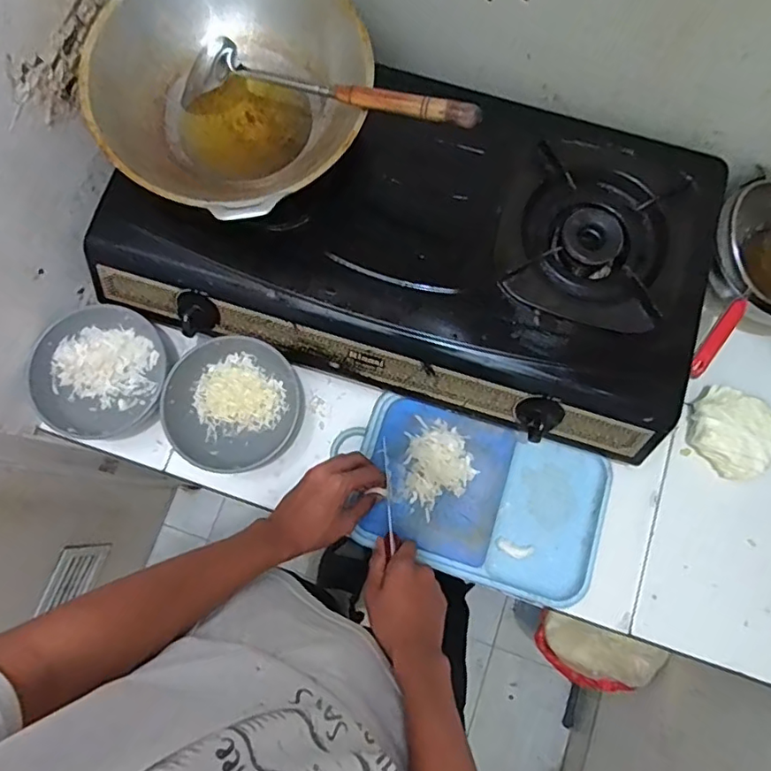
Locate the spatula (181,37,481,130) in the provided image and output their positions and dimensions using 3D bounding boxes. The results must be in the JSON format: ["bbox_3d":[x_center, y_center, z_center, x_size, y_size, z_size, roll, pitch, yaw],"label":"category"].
[{"bbox_3d":[-0.072,-0.309,0.575,0.348,0.045,0.061,18,78,16],"label":"spatula"}]

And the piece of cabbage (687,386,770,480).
[{"bbox_3d":[0.439,0.060,0.707,0.099,0.049,0.099,36,80,7],"label":"piece of cabbage"}]

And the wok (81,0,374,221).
[{"bbox_3d":[-0.163,-0.313,0.607,0.287,0.109,0.278,42,81,8],"label":"wok"}]

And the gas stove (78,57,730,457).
[{"bbox_3d":[0.027,-0.173,0.666,0.681,0.101,0.349,14,78,3],"label":"gas stove"}]

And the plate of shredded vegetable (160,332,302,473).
[{"bbox_3d":[-0.187,0.021,0.685,0.157,0.066,0.144,0,78,0],"label":"plate of shredded vegetable"}]

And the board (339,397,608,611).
[{"bbox_3d":[0.106,0.135,0.680,0.316,0.032,0.187,18,78,4],"label":"board"}]

